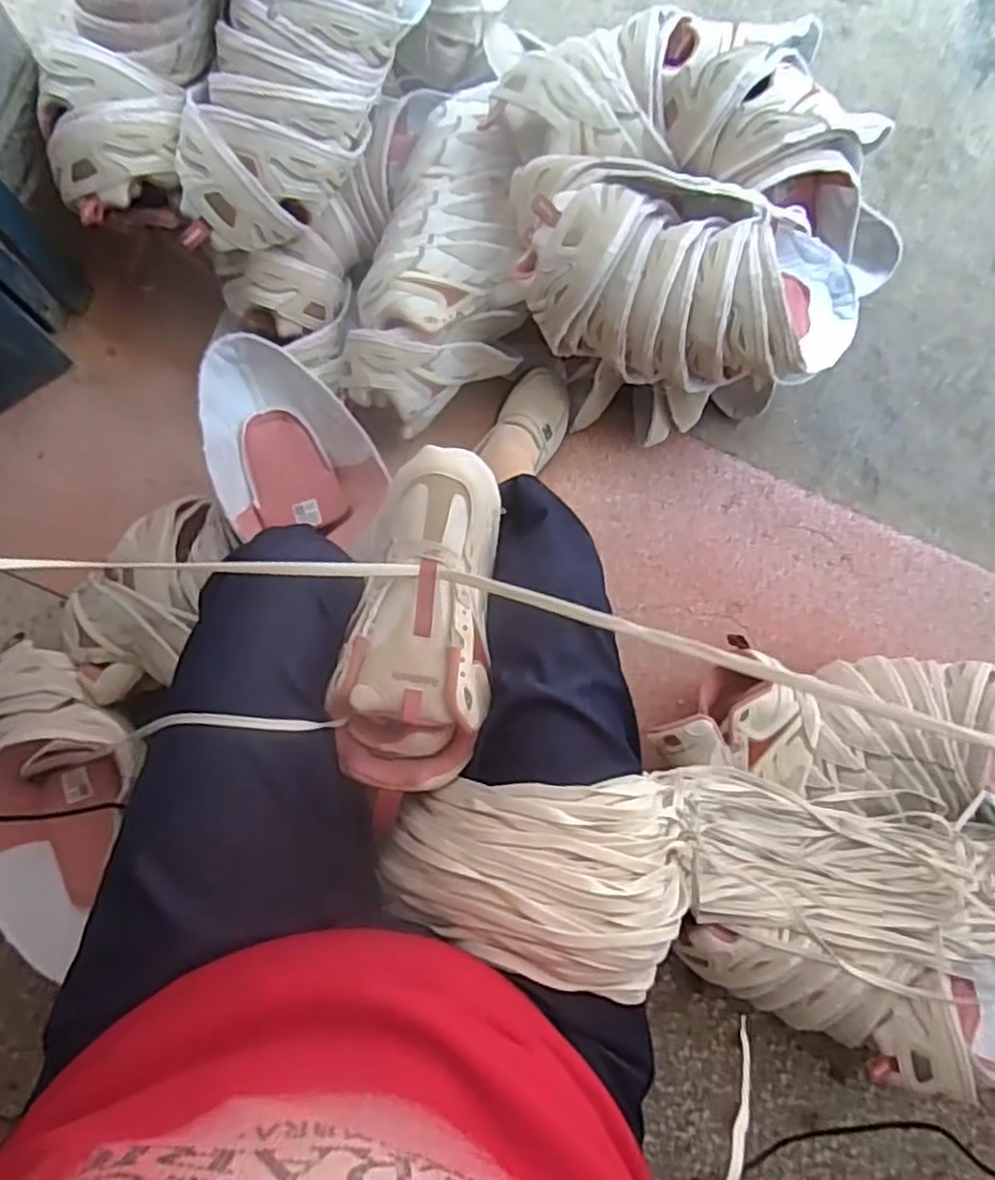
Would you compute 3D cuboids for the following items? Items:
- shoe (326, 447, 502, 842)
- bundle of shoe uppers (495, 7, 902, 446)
[{"bbox_3d":[-0.049,0.020,0.512,0.095,0.080,0.248,11,75,-4],"label":"shoe"},{"bbox_3d":[0.217,-0.411,0.854,0.410,0.234,0.392,1,84,-5],"label":"bundle of shoe uppers"}]

